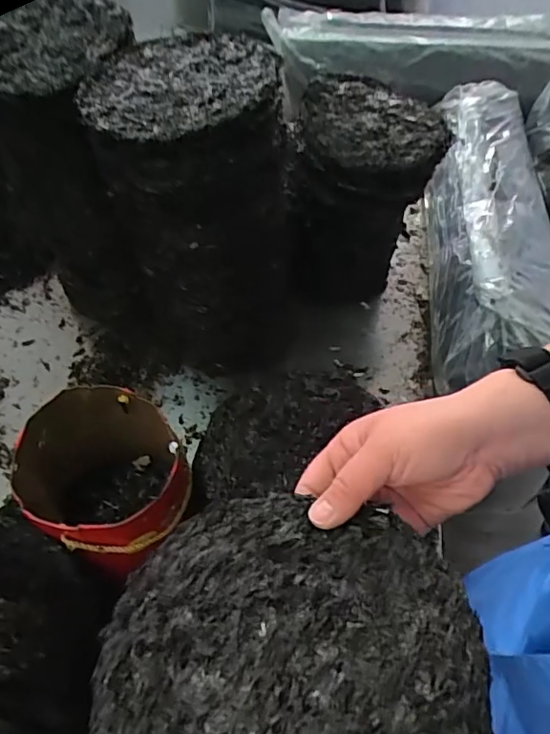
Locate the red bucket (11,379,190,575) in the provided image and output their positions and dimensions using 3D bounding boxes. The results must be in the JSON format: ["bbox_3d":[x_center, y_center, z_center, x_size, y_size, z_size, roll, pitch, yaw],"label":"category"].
[{"bbox_3d":[-0.179,0.137,0.602,0.150,0.175,0.169,-33,60,-23],"label":"red bucket"}]

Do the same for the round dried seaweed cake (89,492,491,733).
[{"bbox_3d":[0.004,0.150,0.280,0.190,0.015,0.176,-7,49,8],"label":"round dried seaweed cake"}]

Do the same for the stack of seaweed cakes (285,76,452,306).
[{"bbox_3d":[0.120,-0.229,0.811,0.185,0.298,0.184,15,54,10],"label":"stack of seaweed cakes"}]

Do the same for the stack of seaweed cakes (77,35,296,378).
[{"bbox_3d":[-0.091,-0.160,0.684,0.186,0.404,0.166,-14,55,-11],"label":"stack of seaweed cakes"}]

